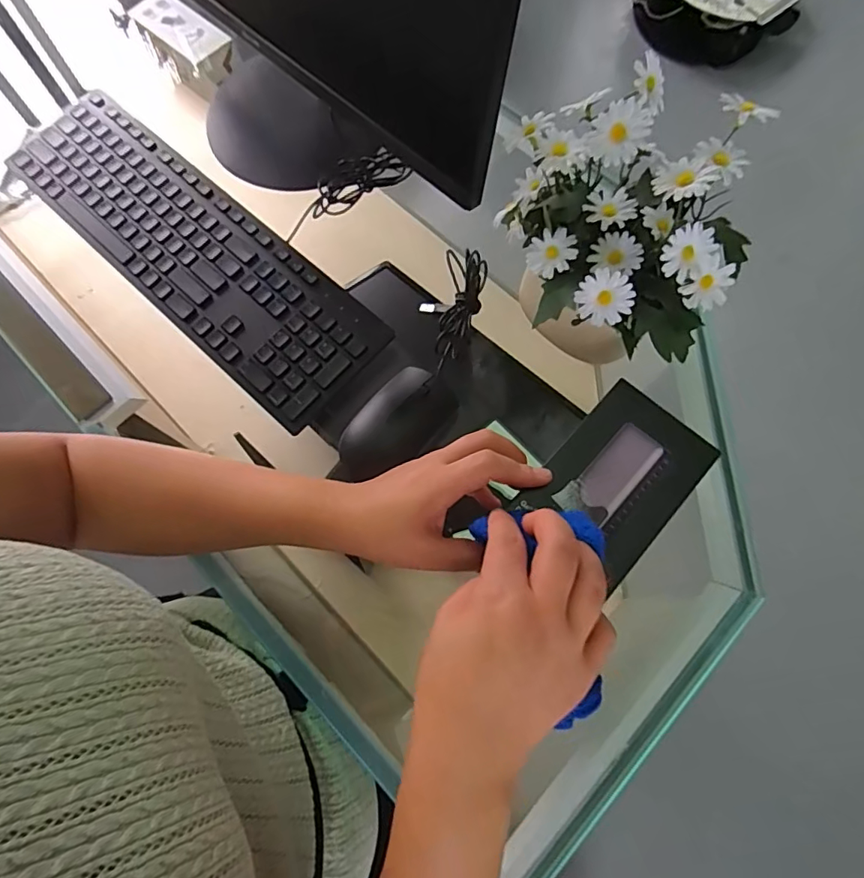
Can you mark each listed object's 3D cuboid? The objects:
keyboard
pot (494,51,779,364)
[{"bbox_3d":[-0.226,-0.181,0.484,0.414,0.024,0.122,41,78,13],"label":"keyboard"},{"bbox_3d":[0.131,-0.139,0.375,0.155,0.162,0.143,4,73,4],"label":"pot"}]

